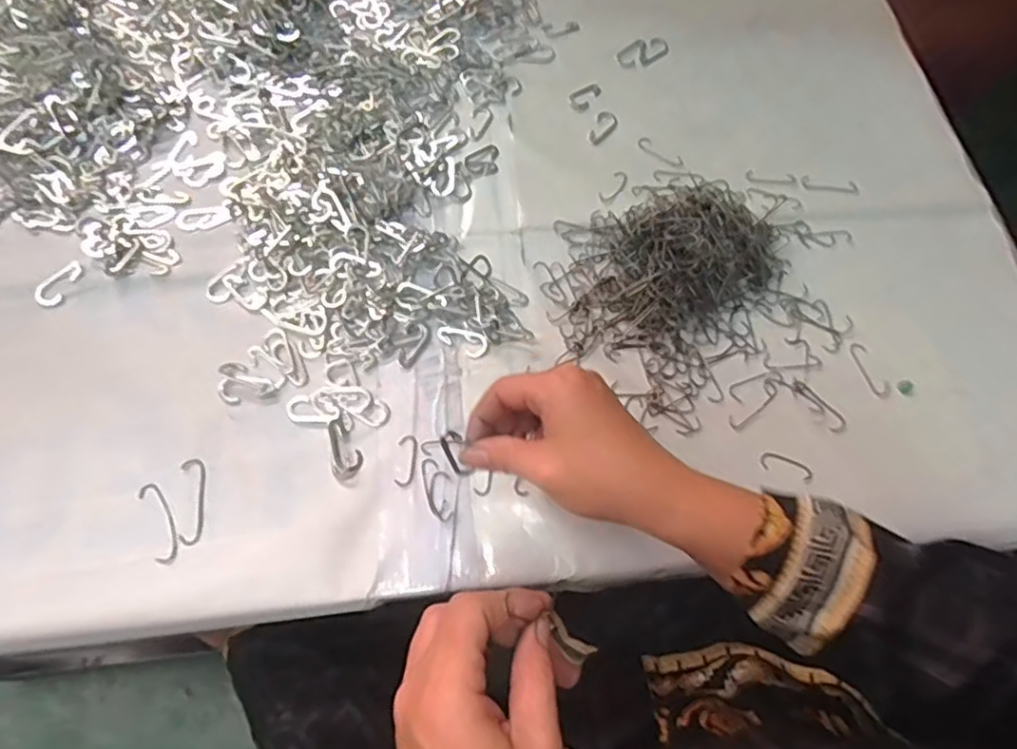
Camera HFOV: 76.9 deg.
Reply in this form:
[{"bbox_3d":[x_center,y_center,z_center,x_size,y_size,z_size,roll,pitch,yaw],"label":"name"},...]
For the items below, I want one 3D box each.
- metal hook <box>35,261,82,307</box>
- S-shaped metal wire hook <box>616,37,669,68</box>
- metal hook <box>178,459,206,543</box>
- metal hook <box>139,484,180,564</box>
[{"bbox_3d":[-0.314,-0.064,0.448,0.018,0.004,0.036,24,68,8],"label":"metal hook"},{"bbox_3d":[0.118,-0.286,0.567,0.048,0.004,0.027,-26,70,-13],"label":"S-shaped metal wire hook"},{"bbox_3d":[-0.195,0.078,0.396,0.014,0.004,0.053,-8,67,-6],"label":"metal hook"},{"bbox_3d":[-0.211,0.089,0.388,0.015,0.004,0.051,-23,69,-12],"label":"metal hook"}]

